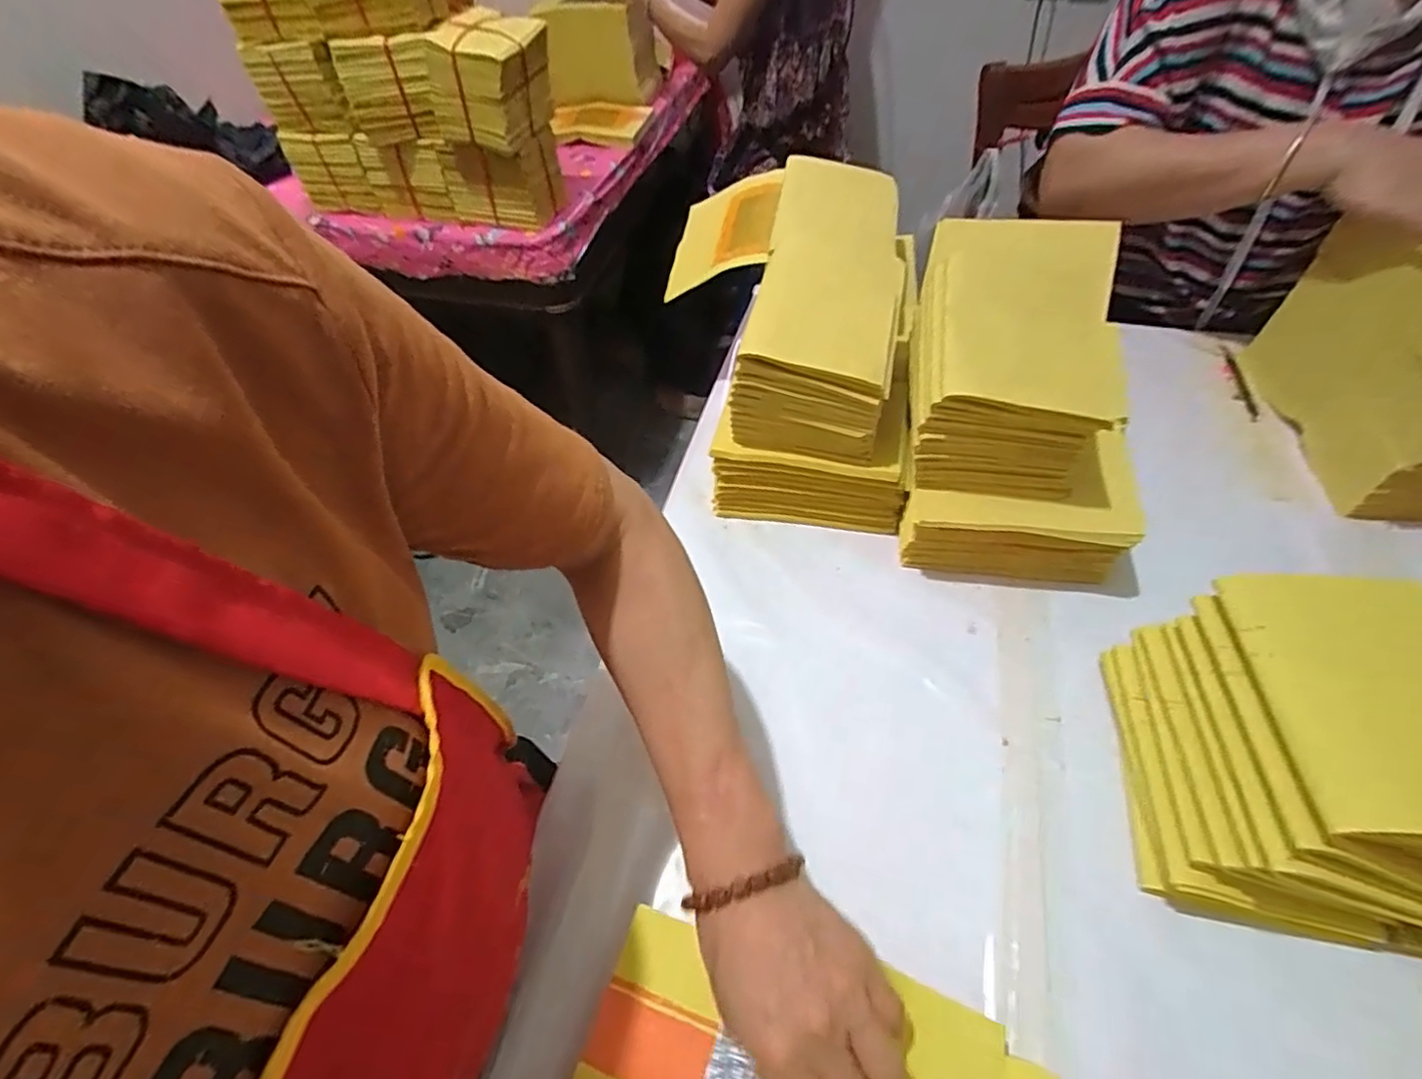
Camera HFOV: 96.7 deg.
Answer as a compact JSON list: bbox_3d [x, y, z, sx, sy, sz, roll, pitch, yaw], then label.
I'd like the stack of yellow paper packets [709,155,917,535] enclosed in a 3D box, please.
[{"bbox_3d":[0.112,-0.192,0.610,0.159,0.165,0.329,7,52,10],"label":"stack of yellow paper packets"}]

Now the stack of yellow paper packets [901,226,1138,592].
[{"bbox_3d":[0.269,-0.146,0.564,0.176,0.164,0.338,10,53,12],"label":"stack of yellow paper packets"}]

